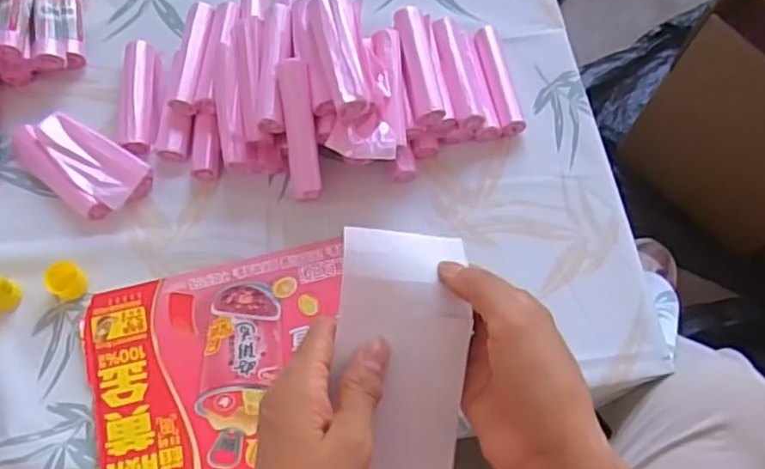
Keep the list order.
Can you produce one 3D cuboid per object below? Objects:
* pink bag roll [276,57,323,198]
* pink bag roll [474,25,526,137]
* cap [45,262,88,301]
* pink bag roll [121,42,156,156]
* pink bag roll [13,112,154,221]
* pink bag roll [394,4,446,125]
[{"bbox_3d":[-0.077,-0.098,0.634,0.028,0.026,0.130,-6,97,-2],"label":"pink bag roll"},{"bbox_3d":[0.122,-0.160,0.720,0.027,0.029,0.125,-10,69,-4],"label":"pink bag roll"},{"bbox_3d":[-0.290,0.043,0.623,0.030,0.022,0.029,0,69,0],"label":"cap"},{"bbox_3d":[-0.250,-0.142,0.699,0.031,0.022,0.128,-4,69,-1],"label":"pink bag roll"},{"bbox_3d":[-0.300,-0.067,0.665,0.133,0.031,0.069,30,72,11],"label":"pink bag roll"},{"bbox_3d":[0.036,-0.169,0.671,0.030,0.020,0.124,-10,69,-4],"label":"pink bag roll"}]

